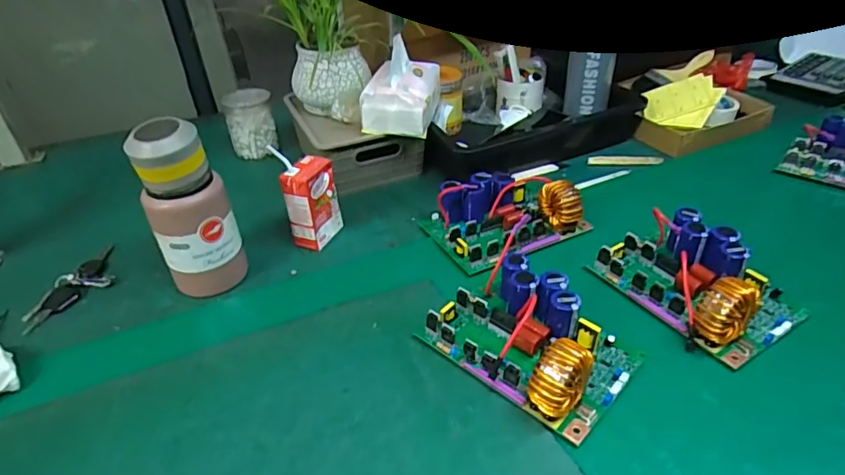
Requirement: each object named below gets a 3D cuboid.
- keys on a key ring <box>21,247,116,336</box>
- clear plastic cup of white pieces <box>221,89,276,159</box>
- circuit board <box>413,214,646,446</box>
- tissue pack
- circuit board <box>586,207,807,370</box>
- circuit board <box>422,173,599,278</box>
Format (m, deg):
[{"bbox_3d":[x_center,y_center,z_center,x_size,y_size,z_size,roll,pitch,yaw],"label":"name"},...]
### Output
[{"bbox_3d":[-0.430,0.059,0.660,0.054,0.014,0.150,8,38,17],"label":"keys on a key ring"},{"bbox_3d":[-0.303,-0.203,0.930,0.080,0.090,0.083,-14,38,-13],"label":"clear plastic cup of white pieces"},{"bbox_3d":[0.106,0.093,0.525,0.186,0.060,0.125,26,46,34],"label":"circuit board"},{"bbox_3d":[-0.029,-0.229,0.794,0.096,0.105,0.133,7,37,14],"label":"tissue pack"},{"bbox_3d":[0.304,0.039,0.580,0.130,0.063,0.183,-21,40,-21],"label":"circuit board"},{"bbox_3d":[0.111,-0.035,0.705,0.195,0.057,0.139,-17,39,-17],"label":"circuit board"}]

